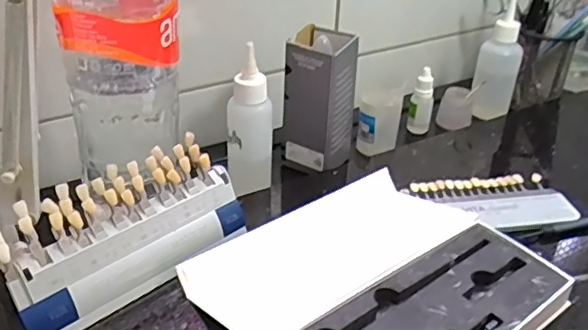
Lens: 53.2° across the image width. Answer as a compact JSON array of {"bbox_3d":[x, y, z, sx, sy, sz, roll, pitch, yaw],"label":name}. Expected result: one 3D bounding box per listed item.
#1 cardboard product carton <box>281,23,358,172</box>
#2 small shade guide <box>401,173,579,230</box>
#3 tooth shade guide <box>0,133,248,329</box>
[{"bbox_3d":[0.025,-0.062,0.576,0.055,0.133,0.057,21,39,26],"label":"cardboard product carton"},{"bbox_3d":[0.175,0.032,0.519,0.128,0.010,0.066,-6,35,-10],"label":"small shade guide"},{"bbox_3d":[-0.115,0.045,0.417,0.172,0.080,0.043,-29,44,-36],"label":"tooth shade guide"}]

